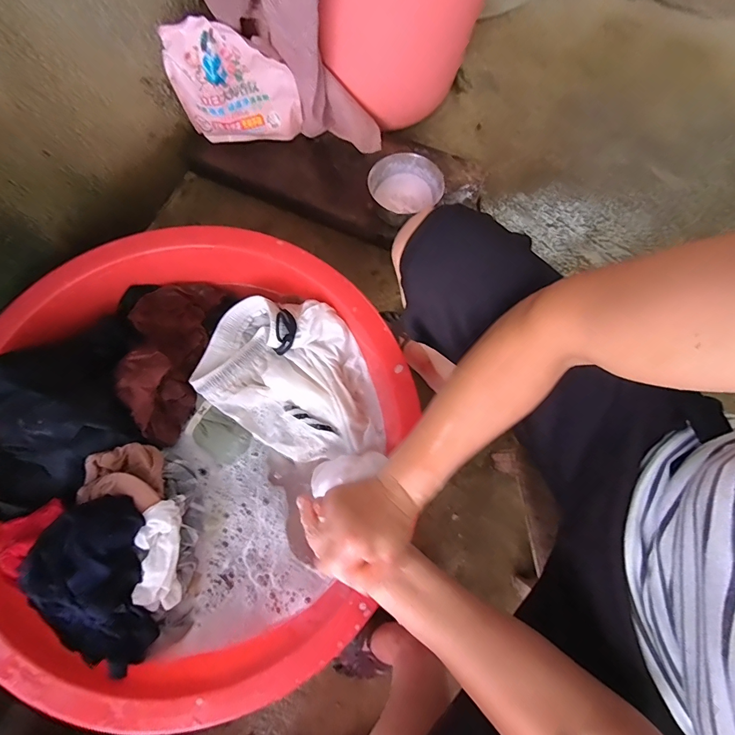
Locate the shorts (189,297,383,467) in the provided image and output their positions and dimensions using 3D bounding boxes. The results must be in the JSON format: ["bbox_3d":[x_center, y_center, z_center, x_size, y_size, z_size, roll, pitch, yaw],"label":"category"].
[{"bbox_3d":[-0.114,0.014,0.627,0.325,0.076,0.228,34,78,8],"label":"shorts"}]

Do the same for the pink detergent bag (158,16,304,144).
[{"bbox_3d":[-0.239,-0.497,0.705,0.218,0.184,0.054,-3,76,0],"label":"pink detergent bag"}]

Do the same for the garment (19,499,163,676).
[{"bbox_3d":[-0.385,0.296,0.536,0.162,0.096,0.220,-6,76,-1],"label":"garment"}]

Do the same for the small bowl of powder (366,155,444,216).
[{"bbox_3d":[0.070,-0.351,0.759,0.130,0.048,0.107,-25,77,-6],"label":"small bowl of powder"}]

